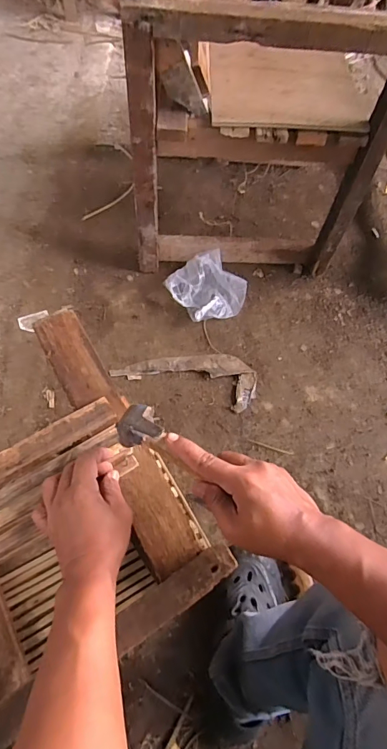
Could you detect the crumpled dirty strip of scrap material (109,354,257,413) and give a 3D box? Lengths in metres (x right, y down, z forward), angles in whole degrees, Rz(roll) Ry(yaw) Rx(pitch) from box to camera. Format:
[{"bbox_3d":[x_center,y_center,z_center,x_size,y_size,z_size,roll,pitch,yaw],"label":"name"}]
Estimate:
[{"bbox_3d":[-0.010,-0.010,0.972,0.314,0.017,0.132,17,61,4],"label":"crumpled dirty strip of scrap material"}]

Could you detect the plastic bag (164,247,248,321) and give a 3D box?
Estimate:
[{"bbox_3d":[0.041,-0.215,1.059,0.179,0.059,0.177,-34,69,-21],"label":"plastic bag"}]

